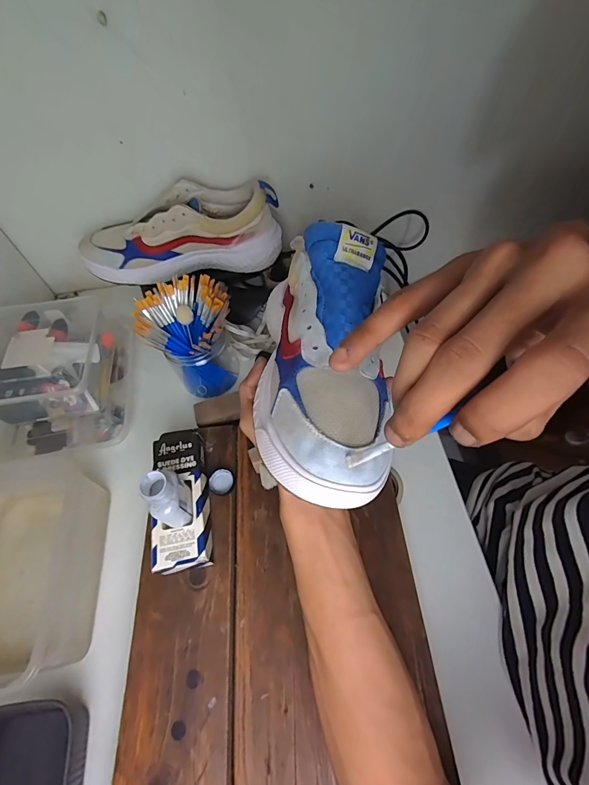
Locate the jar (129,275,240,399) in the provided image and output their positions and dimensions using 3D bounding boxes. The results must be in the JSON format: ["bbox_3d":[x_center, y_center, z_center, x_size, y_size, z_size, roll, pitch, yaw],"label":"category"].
[{"bbox_3d":[-0.135,-0.072,0.503,0.115,0.140,0.101,-18,59,-7],"label":"jar"}]

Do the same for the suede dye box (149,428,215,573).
[{"bbox_3d":[-0.118,0.140,0.391,0.055,0.035,0.096,-13,58,-4],"label":"suede dye box"}]

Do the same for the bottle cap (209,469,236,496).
[{"bbox_3d":[-0.084,0.104,0.425,0.029,0.006,0.030,-2,58,3],"label":"bottle cap"}]

